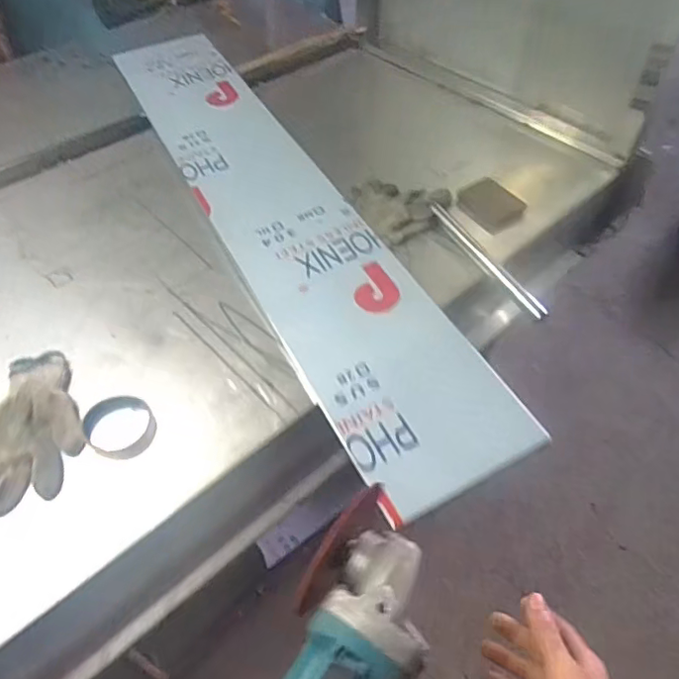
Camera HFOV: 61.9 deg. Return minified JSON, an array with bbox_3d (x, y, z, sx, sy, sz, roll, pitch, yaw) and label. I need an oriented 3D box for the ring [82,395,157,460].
[{"bbox_3d":[-0.274,0.110,0.709,0.082,0.024,0.079,0,50,0],"label":"ring"}]

